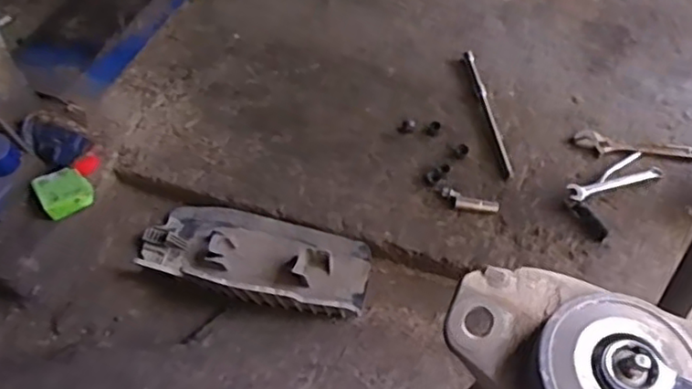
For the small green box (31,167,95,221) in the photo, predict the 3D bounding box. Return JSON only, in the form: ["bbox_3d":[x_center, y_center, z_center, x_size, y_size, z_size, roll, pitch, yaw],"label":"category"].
[{"bbox_3d":[-0.522,-0.006,1.162,0.087,0.047,0.076,-30,58,-20],"label":"small green box"}]

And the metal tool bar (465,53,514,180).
[{"bbox_3d":[0.300,-0.180,1.334,0.028,0.013,0.379,-3,51,-2],"label":"metal tool bar"}]

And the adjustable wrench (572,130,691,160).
[{"bbox_3d":[0.589,-0.092,1.264,0.249,0.012,0.055,9,51,8],"label":"adjustable wrench"}]

